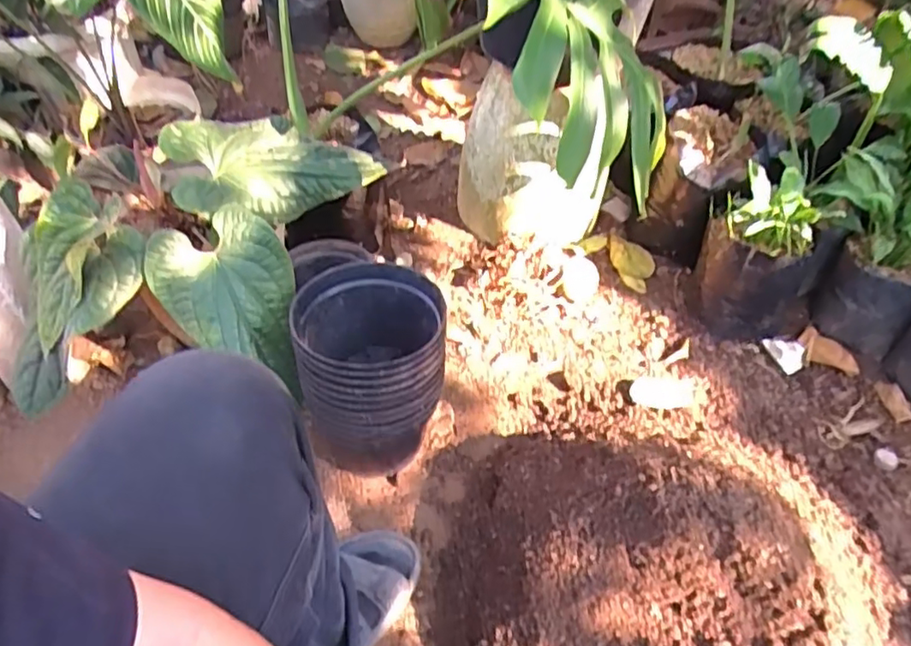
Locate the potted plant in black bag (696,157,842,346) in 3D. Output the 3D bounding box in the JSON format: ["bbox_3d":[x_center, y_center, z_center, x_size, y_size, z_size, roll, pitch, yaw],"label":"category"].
[{"bbox_3d":[0.499,-0.104,1.019,0.187,0.245,0.174,31,52,23],"label":"potted plant in black bag"}]

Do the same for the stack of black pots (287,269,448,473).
[{"bbox_3d":[-0.104,0.066,0.797,0.170,0.218,0.170,1,47,-3],"label":"stack of black pots"}]

